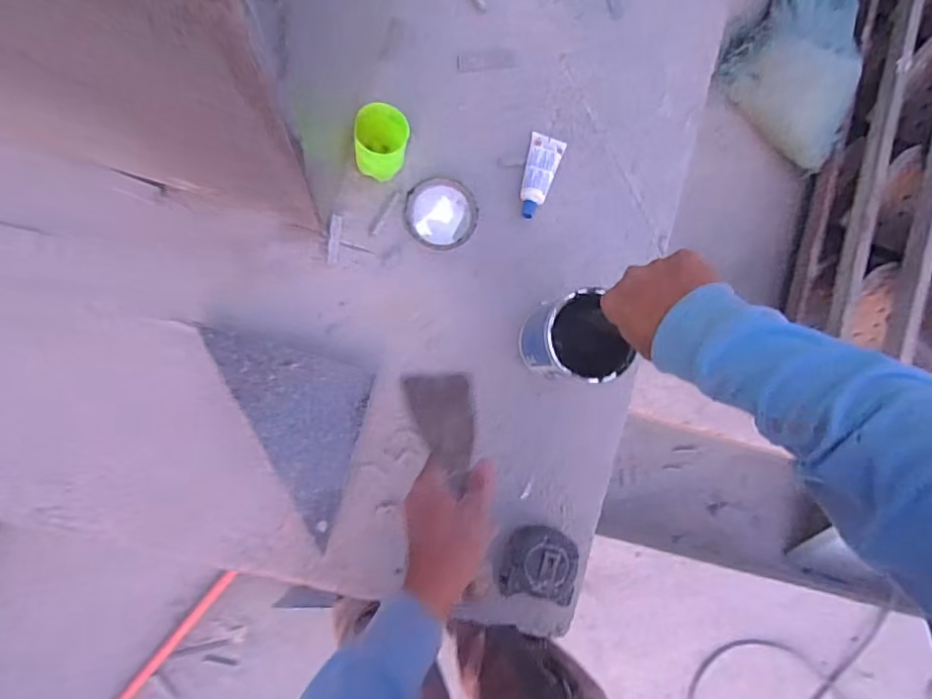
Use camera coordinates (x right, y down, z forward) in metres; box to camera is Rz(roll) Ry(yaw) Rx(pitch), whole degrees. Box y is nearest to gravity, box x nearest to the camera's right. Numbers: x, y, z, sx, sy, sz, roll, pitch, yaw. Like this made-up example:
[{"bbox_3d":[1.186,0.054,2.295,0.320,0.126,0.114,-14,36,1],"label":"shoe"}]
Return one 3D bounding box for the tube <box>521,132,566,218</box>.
[{"bbox_3d":[0.094,-0.217,0.708,0.043,0.023,0.113,14,85,-8],"label":"tube"}]

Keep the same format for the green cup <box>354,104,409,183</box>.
[{"bbox_3d":[-0.096,-0.227,0.648,0.056,0.084,0.064,2,87,-8],"label":"green cup"}]

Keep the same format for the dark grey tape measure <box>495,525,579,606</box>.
[{"bbox_3d":[0.086,0.249,0.664,0.092,0.034,0.078,14,85,-8],"label":"dark grey tape measure"}]

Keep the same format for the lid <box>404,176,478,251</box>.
[{"bbox_3d":[-0.030,-0.167,0.696,0.086,0.004,0.089,0,87,-9],"label":"lid"}]

